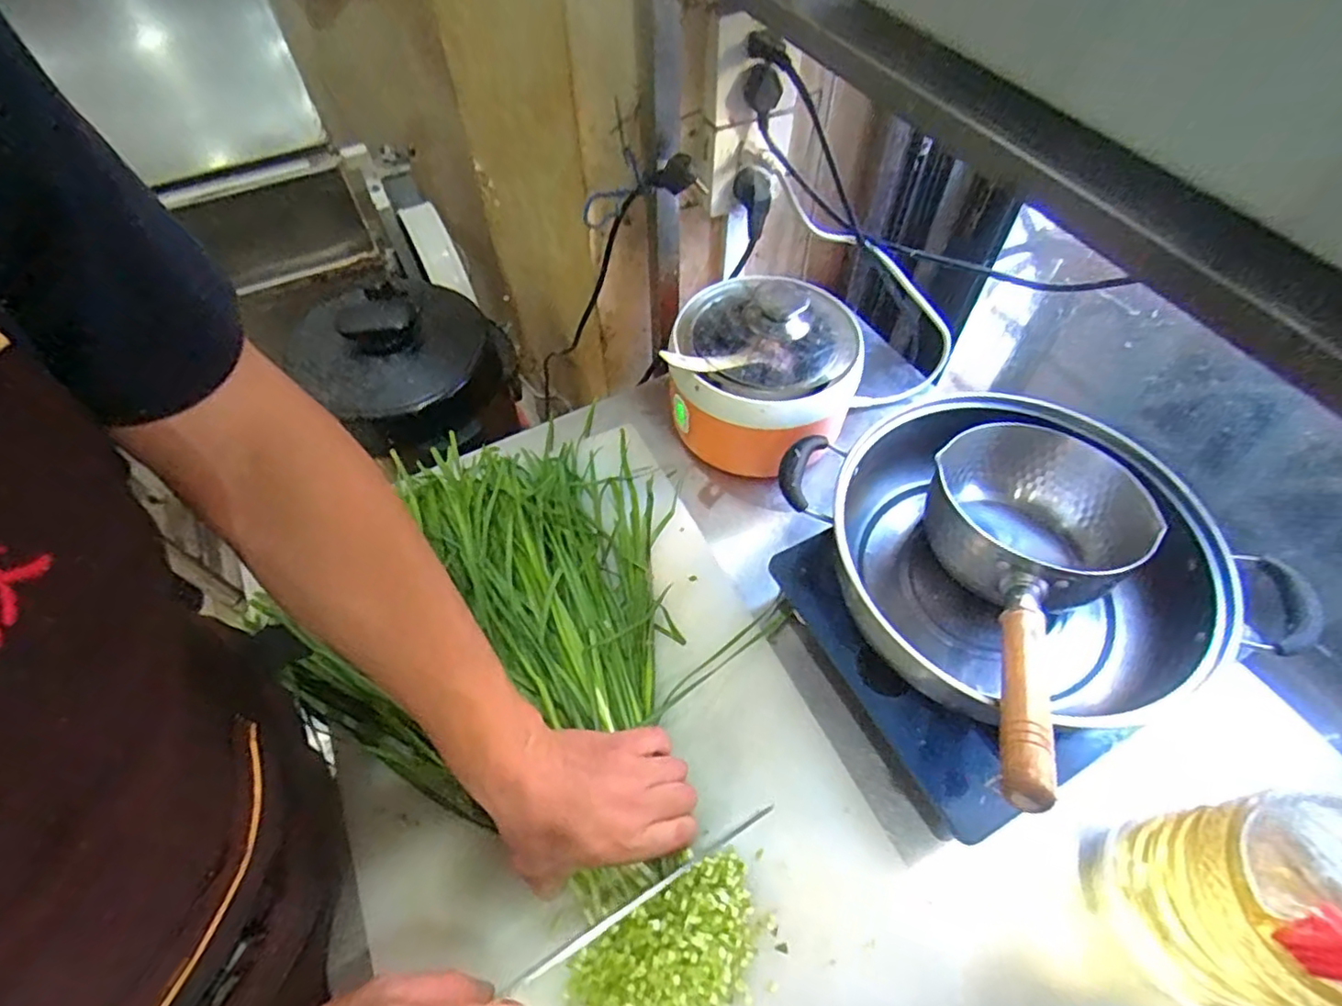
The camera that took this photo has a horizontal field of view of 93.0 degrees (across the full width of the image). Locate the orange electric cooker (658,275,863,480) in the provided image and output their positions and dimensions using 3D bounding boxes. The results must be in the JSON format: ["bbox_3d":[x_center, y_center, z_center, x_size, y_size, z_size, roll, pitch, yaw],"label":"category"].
[{"bbox_3d":[0.094,-0.126,0.656,0.185,0.157,0.169,13,57,9],"label":"orange electric cooker"}]

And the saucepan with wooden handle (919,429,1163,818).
[{"bbox_3d":[0.260,0.071,0.468,0.160,0.089,0.326,21,47,14],"label":"saucepan with wooden handle"}]

